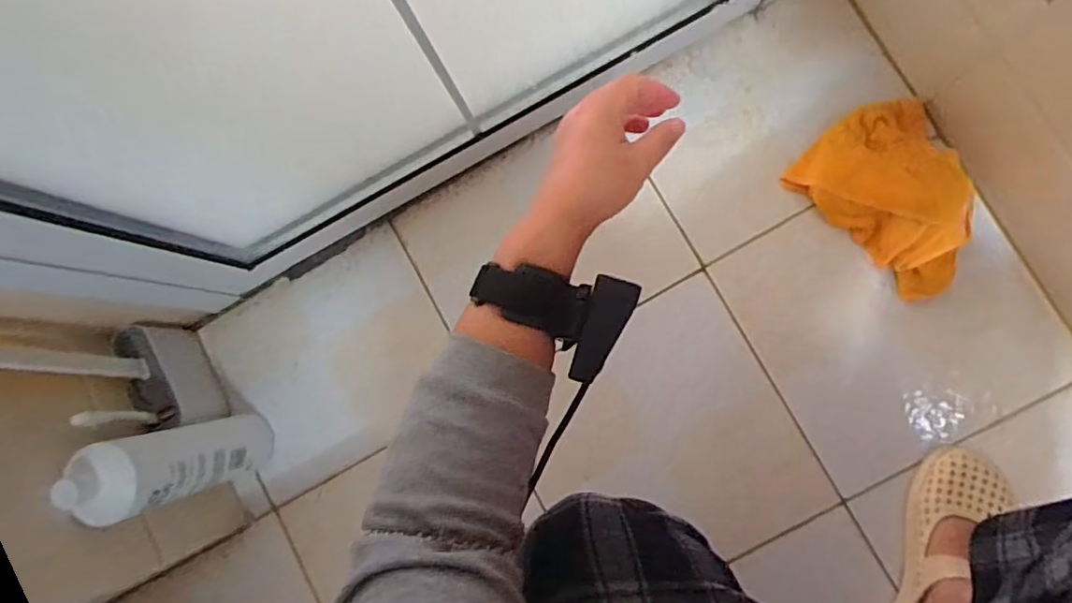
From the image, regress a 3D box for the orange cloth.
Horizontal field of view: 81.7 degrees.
[{"bbox_3d":[0.394,-0.118,0.666,0.147,0.058,0.199,-45,81,2],"label":"orange cloth"}]

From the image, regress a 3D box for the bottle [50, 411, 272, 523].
[{"bbox_3d":[-0.397,0.179,0.687,0.086,0.251,0.081,-16,83,6],"label":"bottle"}]

